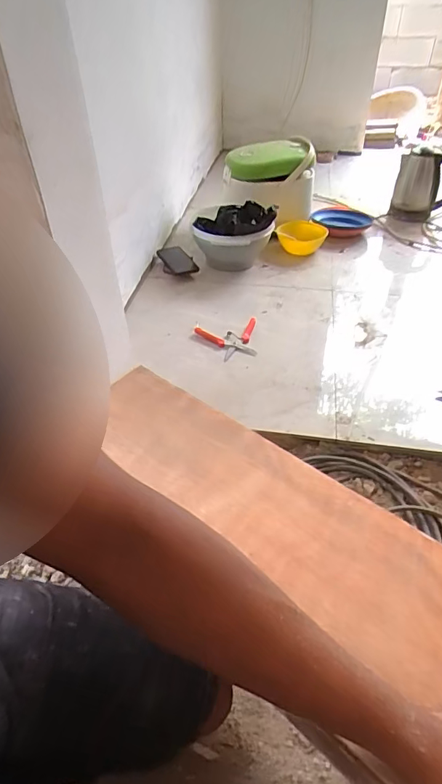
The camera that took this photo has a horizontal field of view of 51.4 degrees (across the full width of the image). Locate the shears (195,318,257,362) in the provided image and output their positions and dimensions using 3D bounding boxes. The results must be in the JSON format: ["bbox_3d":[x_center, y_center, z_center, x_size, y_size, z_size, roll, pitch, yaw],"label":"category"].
[{"bbox_3d":[0.028,-0.131,1.139,0.158,0.014,0.151,-10,42,-11],"label":"shears"}]

